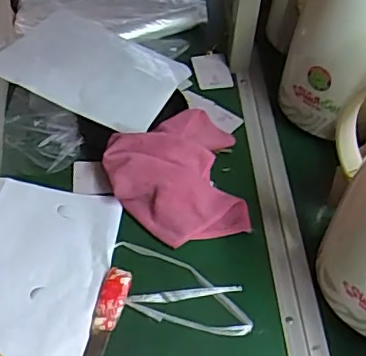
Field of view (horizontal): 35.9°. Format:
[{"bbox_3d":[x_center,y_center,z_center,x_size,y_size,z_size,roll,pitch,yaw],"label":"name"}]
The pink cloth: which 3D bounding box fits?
[{"bbox_3d":[-0.007,-0.009,0.657,0.159,0.045,0.173,-6,50,-10],"label":"pink cloth"}]

